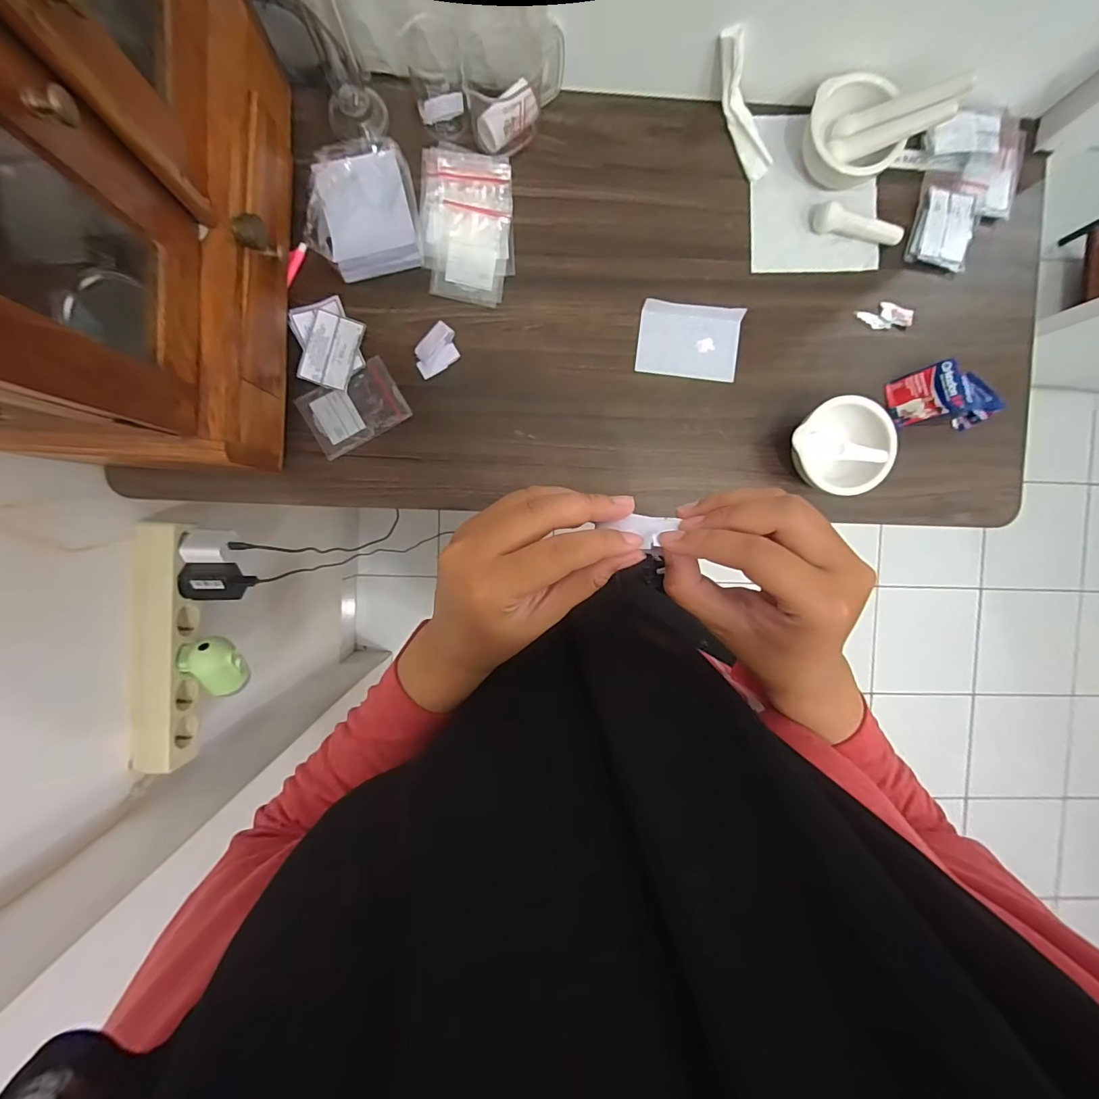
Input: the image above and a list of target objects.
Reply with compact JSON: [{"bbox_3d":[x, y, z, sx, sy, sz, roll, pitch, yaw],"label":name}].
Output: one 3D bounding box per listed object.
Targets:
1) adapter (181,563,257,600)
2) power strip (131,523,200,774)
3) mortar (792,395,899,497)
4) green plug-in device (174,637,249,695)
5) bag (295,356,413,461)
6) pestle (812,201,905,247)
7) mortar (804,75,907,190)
[{"bbox_3d":[-0.399,0.039,0.561,0.066,0.039,0.042,3,92,-2],"label":"adapter"},{"bbox_3d":[-0.455,0.113,0.555,0.043,0.053,0.284,3,92,-2],"label":"power strip"},{"bbox_3d":[0.303,-0.106,0.495,0.096,0.046,0.094,0,92,-2],"label":"mortar"},{"bbox_3d":[-0.404,0.141,0.570,0.050,0.056,0.076,-27,93,-1],"label":"green plug-in device"},{"bbox_3d":[-0.207,-0.150,0.495,0.101,0.008,0.068,-30,93,0],"label":"bag"},{"bbox_3d":[0.333,-0.348,0.498,0.094,0.021,0.021,7,92,-2],"label":"pestle"},{"bbox_3d":[0.310,-0.429,0.483,0.081,0.048,0.085,-9,93,-2],"label":"mortar"}]

